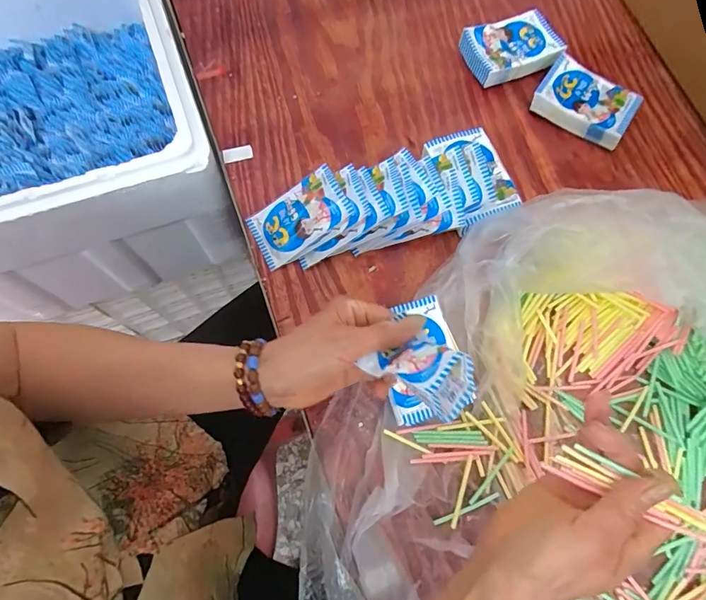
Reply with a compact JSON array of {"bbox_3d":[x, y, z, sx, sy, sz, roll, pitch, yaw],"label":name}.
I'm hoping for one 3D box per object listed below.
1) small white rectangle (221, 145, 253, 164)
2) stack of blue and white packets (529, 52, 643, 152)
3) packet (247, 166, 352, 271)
[{"bbox_3d":[-0.130,-0.164,0.488,0.033,0.006,0.017,-16,72,-7],"label":"small white rectangle"},{"bbox_3d":[0.269,-0.229,0.506,0.106,0.030,0.072,32,73,9],"label":"stack of blue and white packets"},{"bbox_3d":[-0.056,-0.084,0.442,0.105,0.008,0.064,-32,76,14],"label":"packet"}]

